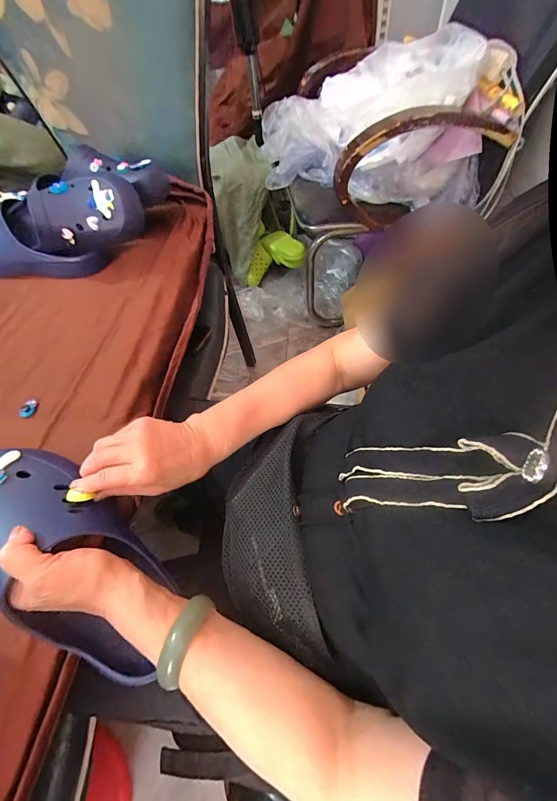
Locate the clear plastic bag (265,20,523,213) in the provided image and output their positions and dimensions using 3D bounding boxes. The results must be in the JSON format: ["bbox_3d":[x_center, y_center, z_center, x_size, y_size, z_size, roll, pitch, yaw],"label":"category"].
[{"bbox_3d":[0.262,-0.732,0.925,0.619,0.280,0.401,20,61,17],"label":"clear plastic bag"}]

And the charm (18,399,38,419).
[{"bbox_3d":[-0.326,0.009,0.440,0.021,0.008,0.026,23,61,19],"label":"charm"}]

